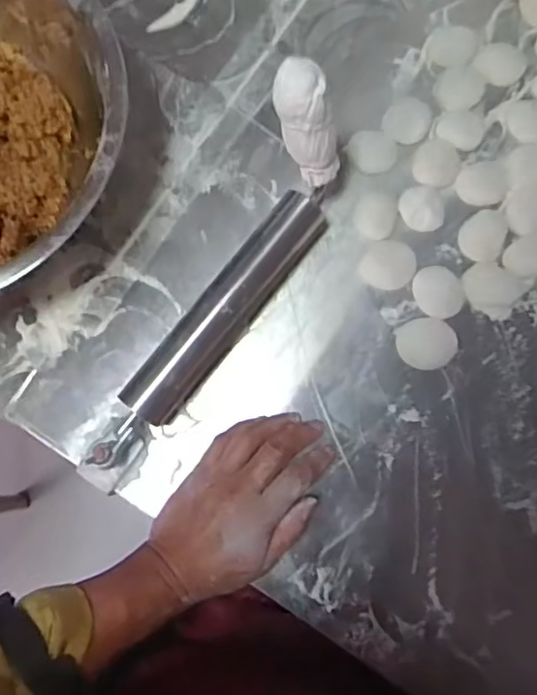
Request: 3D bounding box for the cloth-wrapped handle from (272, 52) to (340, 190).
[{"bbox_3d":[0.028,-0.145,0.410,0.030,0.090,0.023,-31,53,-5],"label":"cloth-wrapped handle"}]

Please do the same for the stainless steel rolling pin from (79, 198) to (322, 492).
[{"bbox_3d":[-0.048,-0.006,0.454,0.036,0.041,0.255,37,83,5],"label":"stainless steel rolling pin"}]

